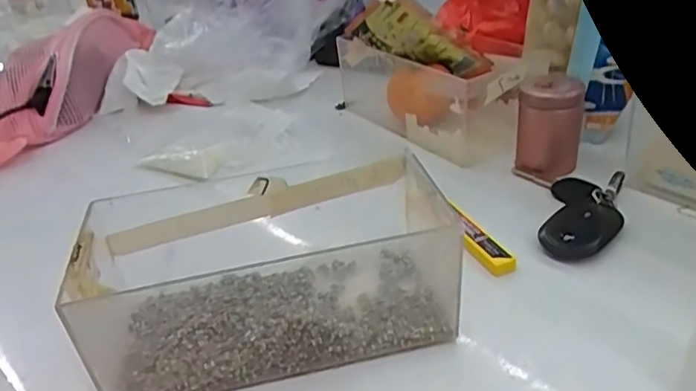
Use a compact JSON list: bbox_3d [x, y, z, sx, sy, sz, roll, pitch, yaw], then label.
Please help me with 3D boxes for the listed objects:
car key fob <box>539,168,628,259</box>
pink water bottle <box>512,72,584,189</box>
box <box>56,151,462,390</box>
[{"bbox_3d":[0.153,0.012,0.380,0.044,0.013,0.090,9,33,23],"label":"car key fob"},{"bbox_3d":[0.144,-0.051,0.424,0.038,0.063,0.040,-29,38,-34],"label":"pink water bottle"},{"bbox_3d":[-0.037,0.036,0.316,0.192,0.066,0.112,-11,31,-9],"label":"box"}]

